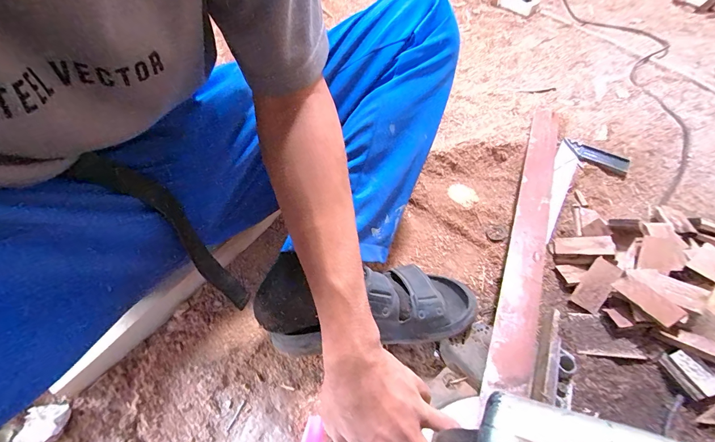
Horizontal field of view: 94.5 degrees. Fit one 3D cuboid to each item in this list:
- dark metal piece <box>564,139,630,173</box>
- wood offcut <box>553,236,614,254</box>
[{"bbox_3d":[0.475,-0.130,0.662,0.117,0.014,0.044,28,56,21],"label":"dark metal piece"},{"bbox_3d":[0.354,0.038,0.518,0.077,0.012,0.032,-3,46,34],"label":"wood offcut"}]

